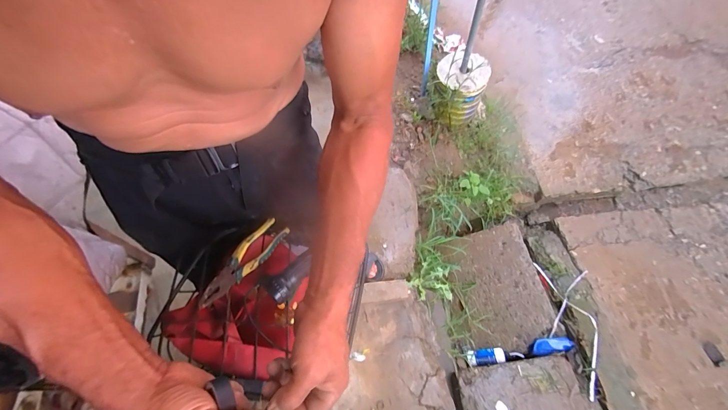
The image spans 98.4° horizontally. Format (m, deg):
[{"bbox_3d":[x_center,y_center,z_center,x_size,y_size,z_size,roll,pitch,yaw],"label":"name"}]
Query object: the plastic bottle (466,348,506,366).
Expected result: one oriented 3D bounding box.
[{"bbox_3d":[0.547,0.676,1.403,0.172,0.059,0.067,-5,62,-4],"label":"plastic bottle"}]

